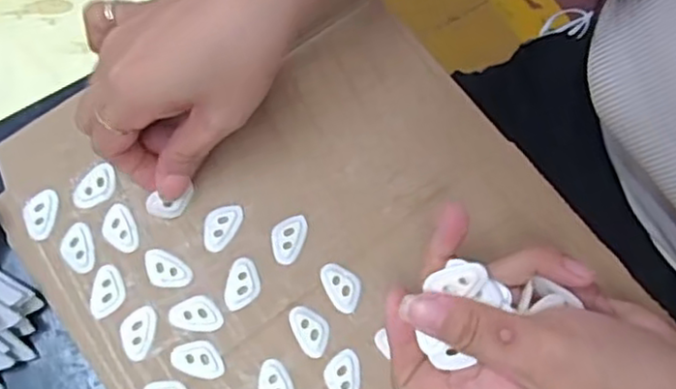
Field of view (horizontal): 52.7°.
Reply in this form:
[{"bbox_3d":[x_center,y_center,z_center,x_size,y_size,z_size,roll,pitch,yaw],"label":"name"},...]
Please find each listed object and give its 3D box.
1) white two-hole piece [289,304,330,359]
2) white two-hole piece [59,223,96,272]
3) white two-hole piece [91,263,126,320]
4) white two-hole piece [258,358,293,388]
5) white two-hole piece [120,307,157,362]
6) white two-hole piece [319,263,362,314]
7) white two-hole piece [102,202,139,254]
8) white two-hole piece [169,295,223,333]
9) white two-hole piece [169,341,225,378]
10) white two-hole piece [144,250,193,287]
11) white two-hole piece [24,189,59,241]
[{"bbox_3d":[-0.013,0.067,0.336,0.017,0.004,0.026,-17,75,-7],"label":"white two-hole piece"},{"bbox_3d":[-0.131,0.027,0.342,0.016,0.004,0.025,-20,75,-7],"label":"white two-hole piece"},{"bbox_3d":[-0.114,0.048,0.337,0.016,0.004,0.025,2,73,-1],"label":"white two-hole piece"},{"bbox_3d":[-0.030,0.092,0.327,0.016,0.004,0.026,-1,73,-2],"label":"white two-hole piece"},{"bbox_3d":[-0.098,0.067,0.332,0.016,0.004,0.025,8,73,1],"label":"white two-hole piece"},{"bbox_3d":[0.002,0.046,0.343,0.017,0.004,0.026,-28,76,-10],"label":"white two-hole piece"},{"bbox_3d":[-0.111,0.017,0.345,0.017,0.004,0.026,-19,75,-7],"label":"white two-hole piece"},{"bbox_3d":[-0.070,0.058,0.335,0.026,0.004,0.017,5,73,0],"label":"white two-hole piece"},{"bbox_3d":[-0.068,0.079,0.330,0.026,0.004,0.016,12,73,2],"label":"white two-hole piece"},{"bbox_3d":[-0.086,0.038,0.340,0.026,0.004,0.016,19,74,4],"label":"white two-hole piece"},{"bbox_3d":[-0.152,0.010,0.348,0.016,0.004,0.026,3,73,-1],"label":"white two-hole piece"}]

